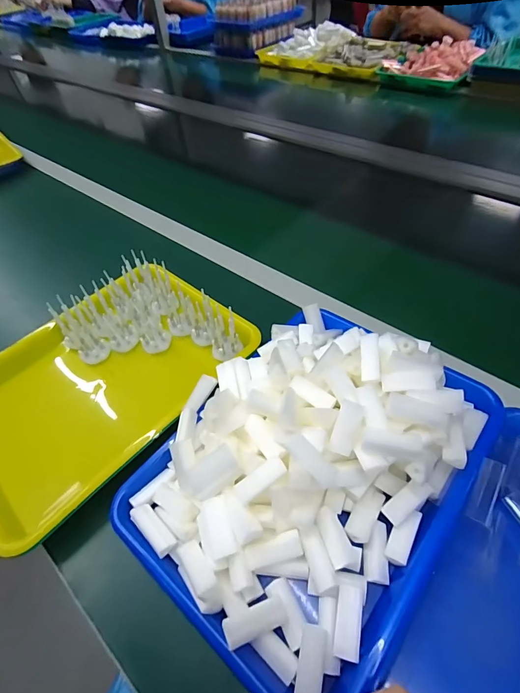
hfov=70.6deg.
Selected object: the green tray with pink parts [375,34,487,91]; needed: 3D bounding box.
[{"bbox_3d":[0.491,-0.804,1.049,0.239,0.069,0.204,30,59,27],"label":"green tray with pink parts"}]

